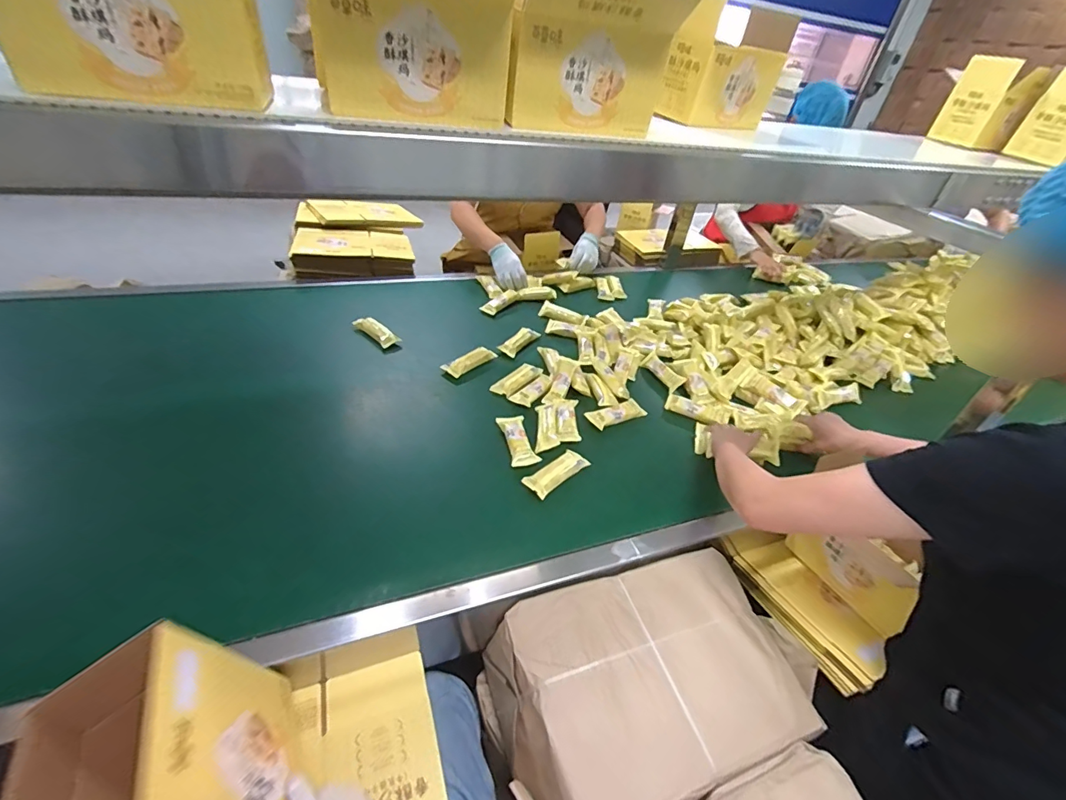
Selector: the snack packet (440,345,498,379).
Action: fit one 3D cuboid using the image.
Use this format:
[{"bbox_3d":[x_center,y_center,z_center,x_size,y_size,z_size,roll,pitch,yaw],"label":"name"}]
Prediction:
[{"bbox_3d":[-0.147,-0.093,1.099,0.047,0.030,0.134,35,49,29],"label":"snack packet"}]

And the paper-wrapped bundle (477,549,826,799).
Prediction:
[{"bbox_3d":[0.169,0.406,0.669,0.440,0.143,0.264,-9,44,-17],"label":"paper-wrapped bundle"}]

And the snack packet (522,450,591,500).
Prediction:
[{"bbox_3d":[0.044,0.131,0.845,0.046,0.030,0.132,36,49,29],"label":"snack packet"}]

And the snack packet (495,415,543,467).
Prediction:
[{"bbox_3d":[-0.029,0.078,0.900,0.055,0.014,0.131,-9,43,-17],"label":"snack packet"}]

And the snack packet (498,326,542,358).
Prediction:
[{"bbox_3d":[-0.034,-0.151,1.195,0.045,0.029,0.136,27,45,21],"label":"snack packet"}]

